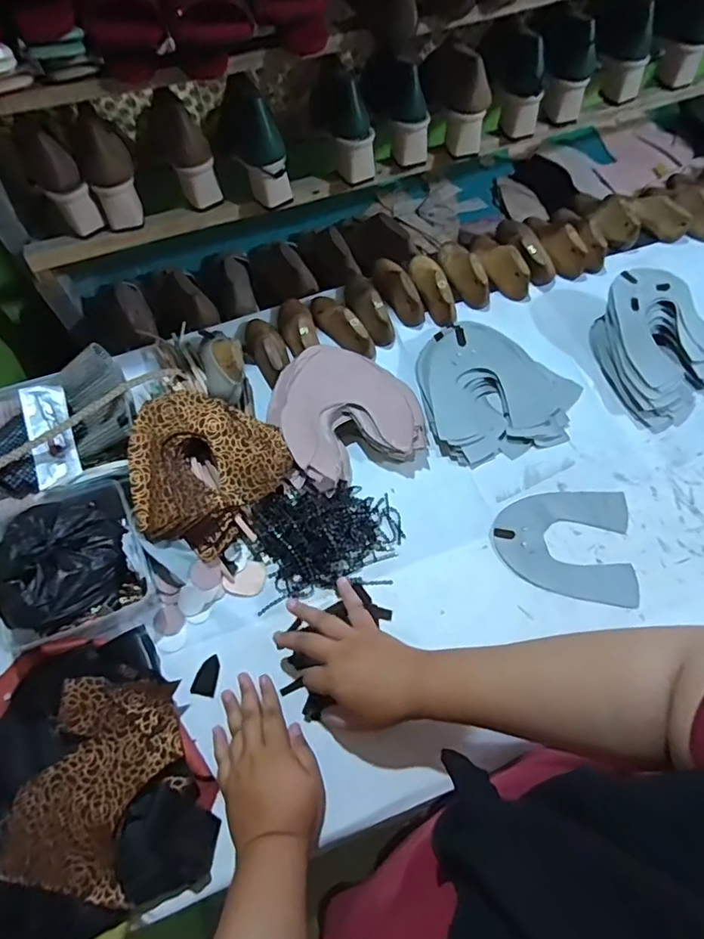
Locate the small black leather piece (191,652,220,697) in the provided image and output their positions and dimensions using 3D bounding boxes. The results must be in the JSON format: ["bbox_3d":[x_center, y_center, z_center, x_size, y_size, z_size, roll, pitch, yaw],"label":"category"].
[{"bbox_3d":[-0.161,0.228,0.592,0.027,0.004,0.043,4,62,3],"label":"small black leather piece"}]

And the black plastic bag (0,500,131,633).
[{"bbox_3d":[-0.323,0.095,0.583,0.144,0.070,0.148,-42,69,-17],"label":"black plastic bag"}]

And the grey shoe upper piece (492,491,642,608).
[{"bbox_3d":[0.260,0.087,0.654,0.162,0.004,0.141,5,62,4],"label":"grey shoe upper piece"}]

